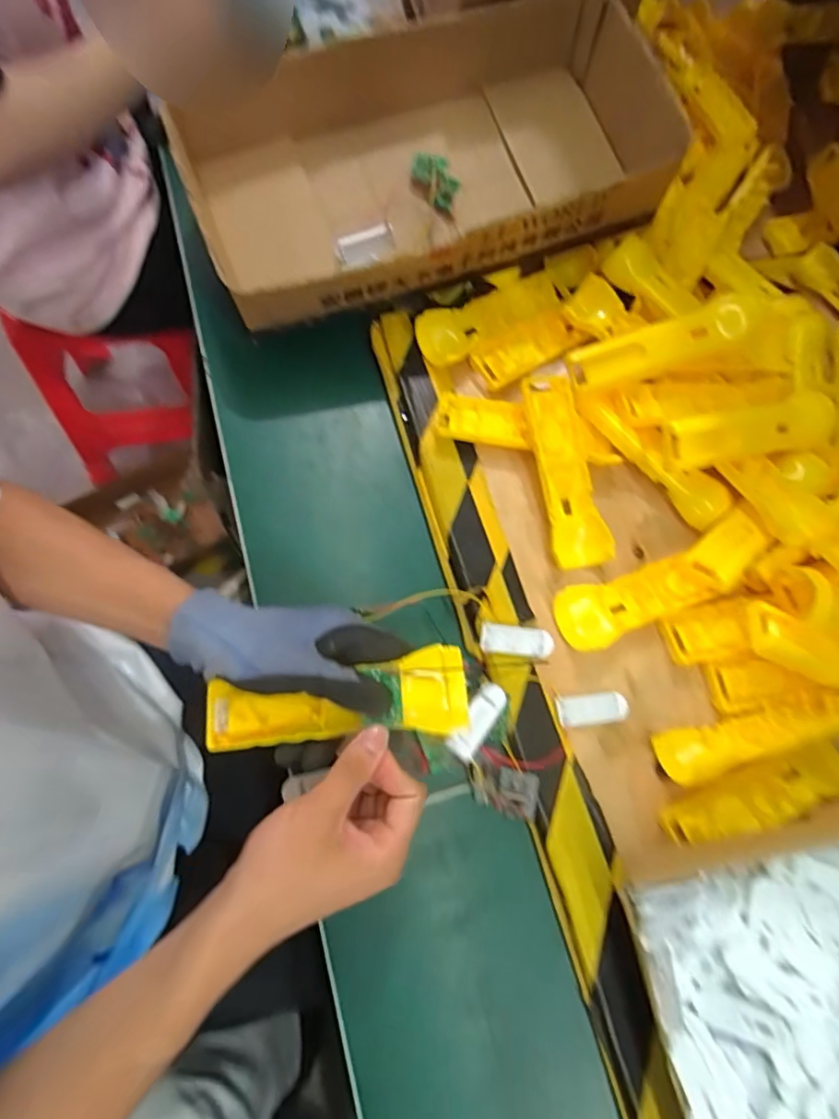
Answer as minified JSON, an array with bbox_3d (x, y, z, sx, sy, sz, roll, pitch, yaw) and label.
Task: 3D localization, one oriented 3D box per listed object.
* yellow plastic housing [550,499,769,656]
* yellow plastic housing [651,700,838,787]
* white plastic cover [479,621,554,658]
[{"bbox_3d":[0.198,0.018,0.450,0.186,0.032,0.054,-24,74,-10],"label":"yellow plastic housing"},{"bbox_3d":[0.260,0.134,0.412,0.162,0.028,0.035,-9,72,-5],"label":"yellow plastic housing"},{"bbox_3d":[0.076,0.065,0.436,0.057,0.010,0.022,8,71,0],"label":"white plastic cover"}]

